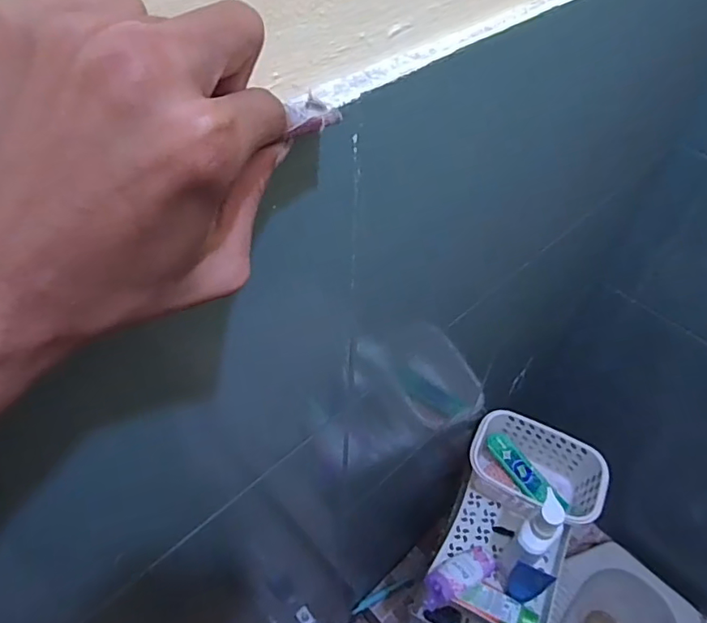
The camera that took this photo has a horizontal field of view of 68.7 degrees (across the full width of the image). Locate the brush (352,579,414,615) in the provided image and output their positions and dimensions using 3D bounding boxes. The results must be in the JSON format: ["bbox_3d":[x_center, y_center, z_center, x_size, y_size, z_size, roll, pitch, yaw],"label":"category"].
[{"bbox_3d":[0.076,0.740,1.348,0.169,0.036,0.024,-17,54,-16],"label":"brush"}]

